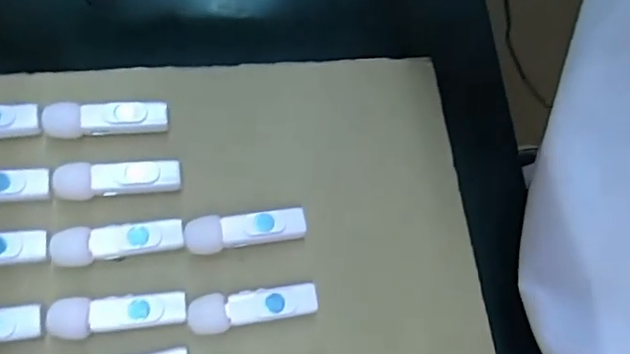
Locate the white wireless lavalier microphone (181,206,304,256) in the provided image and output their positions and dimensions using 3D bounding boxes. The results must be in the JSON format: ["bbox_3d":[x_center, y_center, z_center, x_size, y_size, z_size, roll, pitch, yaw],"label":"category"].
[{"bbox_3d":[-0.037,0.029,0.311,0.062,0.016,0.019,-5,71,-6],"label":"white wireless lavalier microphone"}]

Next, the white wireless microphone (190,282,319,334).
[{"bbox_3d":[-0.031,0.067,0.299,0.064,0.013,0.019,-5,71,-6],"label":"white wireless microphone"}]

